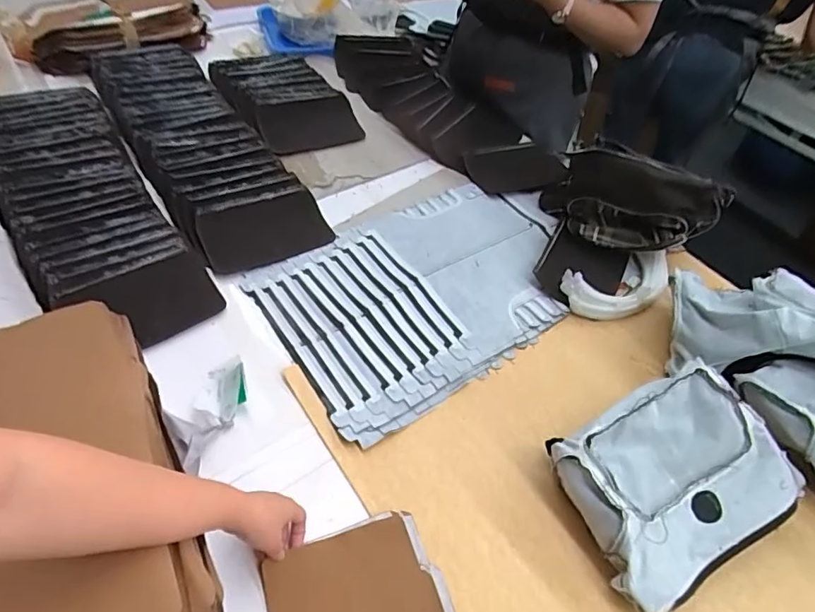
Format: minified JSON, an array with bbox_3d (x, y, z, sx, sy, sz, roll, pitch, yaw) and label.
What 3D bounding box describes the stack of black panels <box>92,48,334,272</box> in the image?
[{"bbox_3d":[-0.446,-0.348,1.084,0.239,0.095,0.747,-26,57,-26],"label":"stack of black panels"}]

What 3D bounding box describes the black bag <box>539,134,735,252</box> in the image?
[{"bbox_3d":[0.411,-0.195,0.960,0.310,0.167,0.140,25,51,14],"label":"black bag"}]

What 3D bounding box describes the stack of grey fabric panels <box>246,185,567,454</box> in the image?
[{"bbox_3d":[0.043,-0.039,0.920,0.553,0.048,0.378,-27,56,-27],"label":"stack of grey fabric panels"}]

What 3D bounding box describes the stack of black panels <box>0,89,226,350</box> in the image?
[{"bbox_3d":[-0.597,-0.195,0.944,0.238,0.077,0.711,-27,58,-26],"label":"stack of black panels"}]

